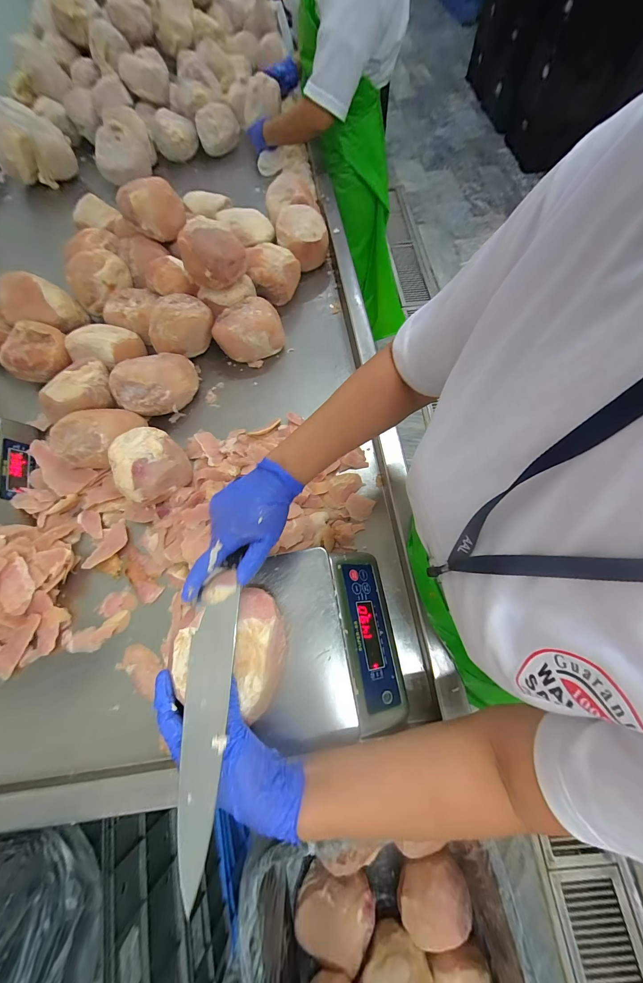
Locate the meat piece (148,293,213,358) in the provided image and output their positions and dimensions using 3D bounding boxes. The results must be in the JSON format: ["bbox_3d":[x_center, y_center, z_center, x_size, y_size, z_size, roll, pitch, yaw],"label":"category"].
[{"bbox_3d":[-0.286,-0.335,0.675,0.129,0.094,0.067,-30,69,-10],"label":"meat piece"}]

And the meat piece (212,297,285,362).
[{"bbox_3d":[-0.154,-0.339,0.691,0.143,0.081,0.099,-9,67,-2],"label":"meat piece"}]

